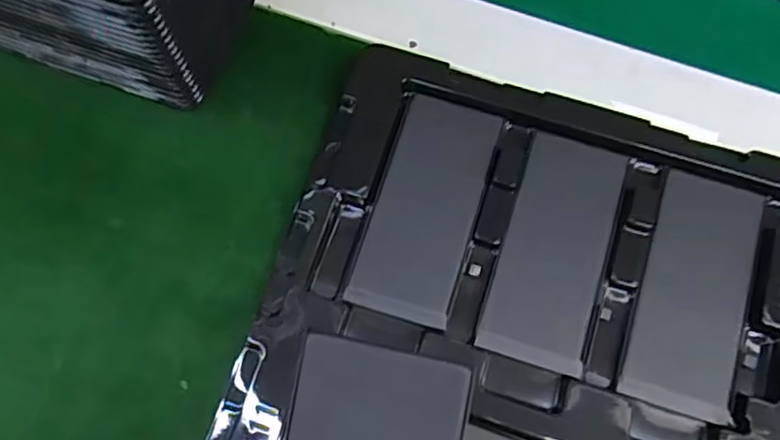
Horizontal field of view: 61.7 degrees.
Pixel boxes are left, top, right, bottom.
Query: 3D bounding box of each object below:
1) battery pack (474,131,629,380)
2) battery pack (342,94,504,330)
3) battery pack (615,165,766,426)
[{"bbox_3d":[0.070,0.012,0.275,0.044,0.004,0.097,16,75,5],"label":"battery pack"},{"bbox_3d":[0.016,-0.006,0.279,0.043,0.004,0.096,16,75,5],"label":"battery pack"},{"bbox_3d":[0.126,0.029,0.269,0.044,0.004,0.097,16,75,5],"label":"battery pack"}]

